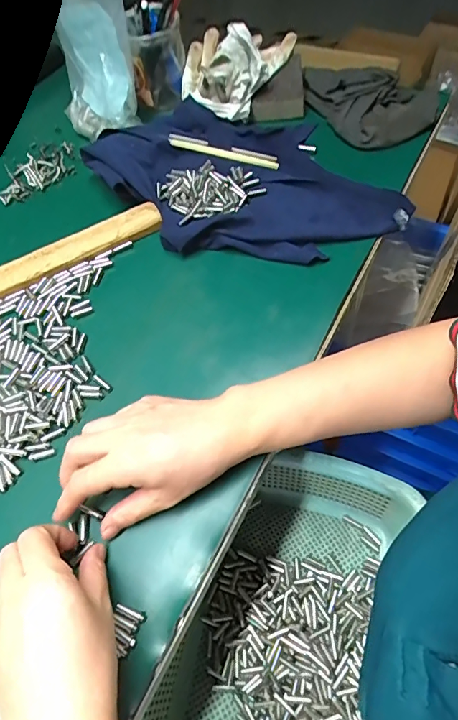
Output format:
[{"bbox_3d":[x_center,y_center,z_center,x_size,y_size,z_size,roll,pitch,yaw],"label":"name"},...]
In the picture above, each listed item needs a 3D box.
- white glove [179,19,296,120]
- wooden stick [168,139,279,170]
[{"bbox_3d":[0.000,-0.385,0.540,0.123,0.055,0.149,21,66,14],"label":"white glove"},{"bbox_3d":[-0.006,-0.234,0.484,0.126,0.009,0.011,12,63,-4],"label":"wooden stick"}]

